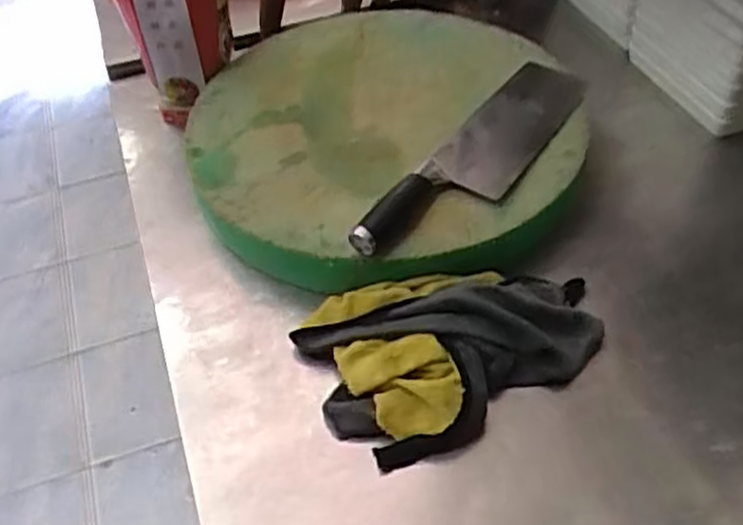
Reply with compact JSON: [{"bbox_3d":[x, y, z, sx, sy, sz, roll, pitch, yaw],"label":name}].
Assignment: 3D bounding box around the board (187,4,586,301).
[{"bbox_3d":[0.011,-0.155,0.804,0.398,0.071,0.432,-4,47,0],"label":"board"}]

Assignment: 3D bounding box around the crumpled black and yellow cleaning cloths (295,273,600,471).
[{"bbox_3d":[0.072,0.063,0.636,0.250,0.050,0.167,-19,49,-13],"label":"crumpled black and yellow cleaning cloths"}]

